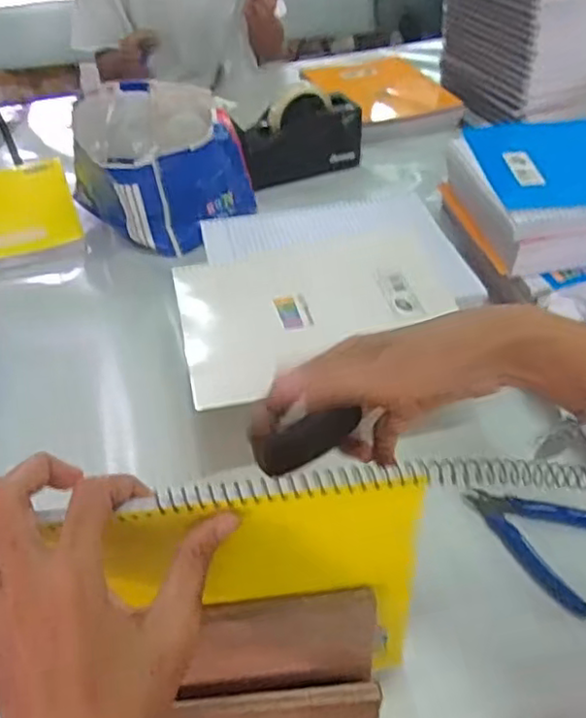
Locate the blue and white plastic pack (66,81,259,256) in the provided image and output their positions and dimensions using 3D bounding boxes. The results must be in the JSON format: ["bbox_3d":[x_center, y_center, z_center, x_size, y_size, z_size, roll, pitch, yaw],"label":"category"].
[{"bbox_3d":[-0.174,-0.260,0.869,0.207,0.136,0.231,-26,48,-23],"label":"blue and white plastic pack"}]

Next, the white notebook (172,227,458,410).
[{"bbox_3d":[0.020,-0.052,0.624,0.252,0.008,0.195,-12,47,-4],"label":"white notebook"}]

